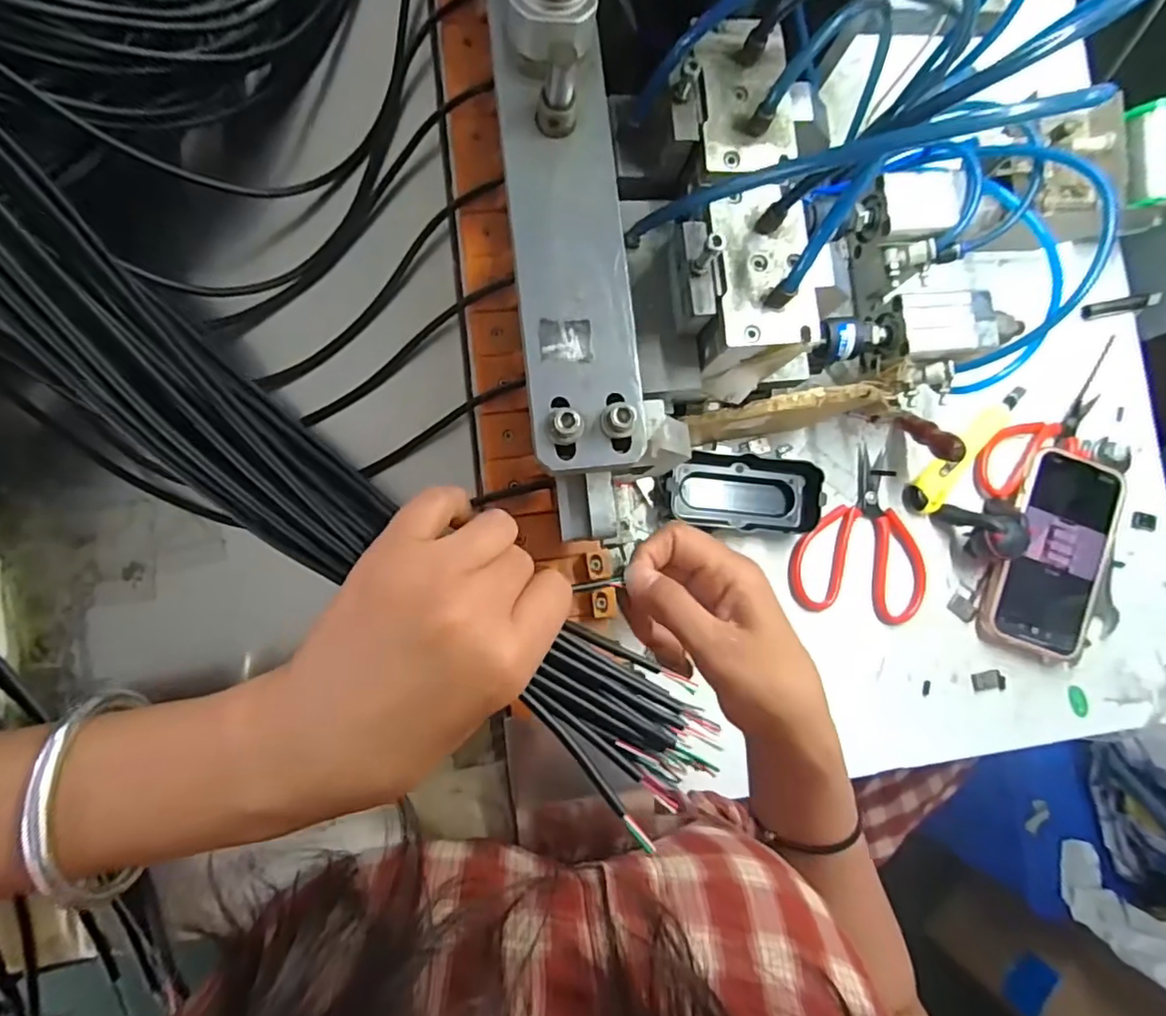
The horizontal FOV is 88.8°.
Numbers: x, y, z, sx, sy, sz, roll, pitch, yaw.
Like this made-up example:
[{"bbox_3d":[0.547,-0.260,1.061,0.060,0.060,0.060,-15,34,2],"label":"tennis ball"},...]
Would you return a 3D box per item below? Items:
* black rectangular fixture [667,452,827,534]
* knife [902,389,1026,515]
[{"bbox_3d":[0.116,-0.011,0.422,0.102,0.024,0.050,7,84,-8],"label":"black rectangular fixture"},{"bbox_3d":[0.302,-0.048,0.458,0.139,0.013,0.026,-42,92,-10],"label":"knife"}]

